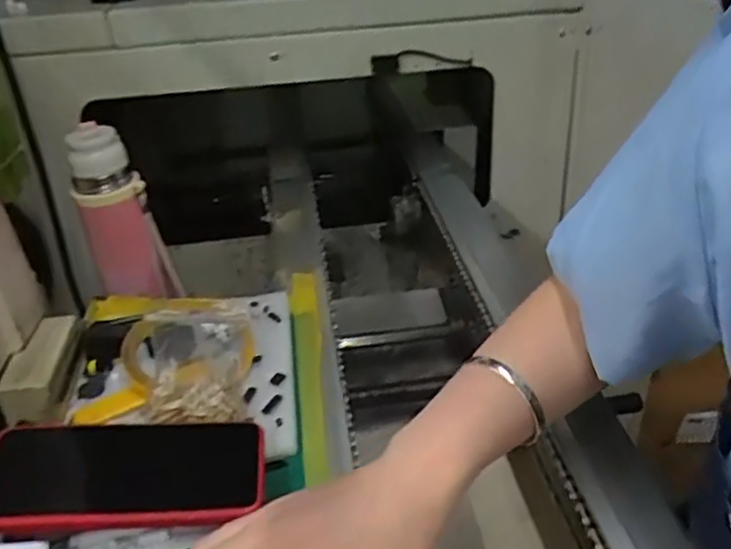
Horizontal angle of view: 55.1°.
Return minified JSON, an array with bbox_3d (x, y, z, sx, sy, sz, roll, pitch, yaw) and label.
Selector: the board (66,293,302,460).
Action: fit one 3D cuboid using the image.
[{"bbox_3d":[-0.138,0.067,0.531,0.163,0.050,0.188,-7,30,-5],"label":"board"}]

